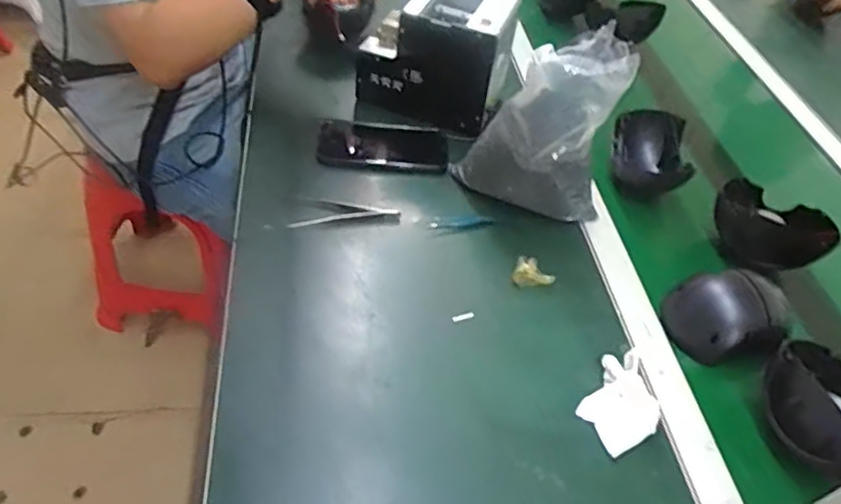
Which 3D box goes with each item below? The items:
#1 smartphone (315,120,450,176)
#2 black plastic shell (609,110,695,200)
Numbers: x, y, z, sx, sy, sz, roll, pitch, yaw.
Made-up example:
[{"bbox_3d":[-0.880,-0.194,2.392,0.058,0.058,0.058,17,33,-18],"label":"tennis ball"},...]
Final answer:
[{"bbox_3d":[-0.047,-0.138,0.776,0.162,0.013,0.086,4,47,-7],"label":"smartphone"},{"bbox_3d":[0.296,-0.128,0.795,0.089,0.057,0.126,13,47,0],"label":"black plastic shell"}]

